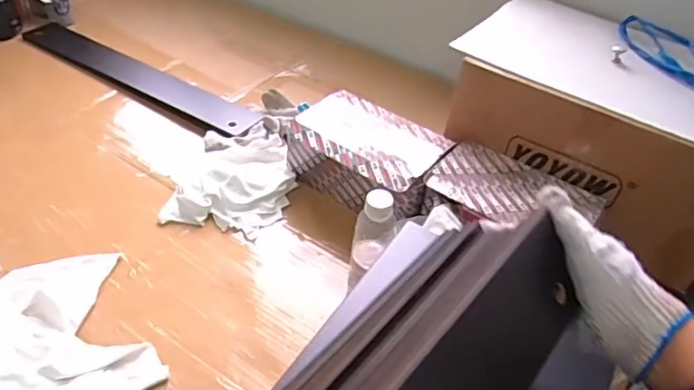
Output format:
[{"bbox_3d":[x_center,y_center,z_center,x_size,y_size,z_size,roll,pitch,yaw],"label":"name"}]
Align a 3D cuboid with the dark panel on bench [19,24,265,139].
[{"bbox_3d":[-0.435,-0.243,1.124,0.622,0.018,0.105,27,48,25],"label":"dark panel on bench"}]

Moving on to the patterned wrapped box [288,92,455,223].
[{"bbox_3d":[0.038,-0.057,0.899,0.240,0.102,0.158,31,46,25],"label":"patterned wrapped box"}]

